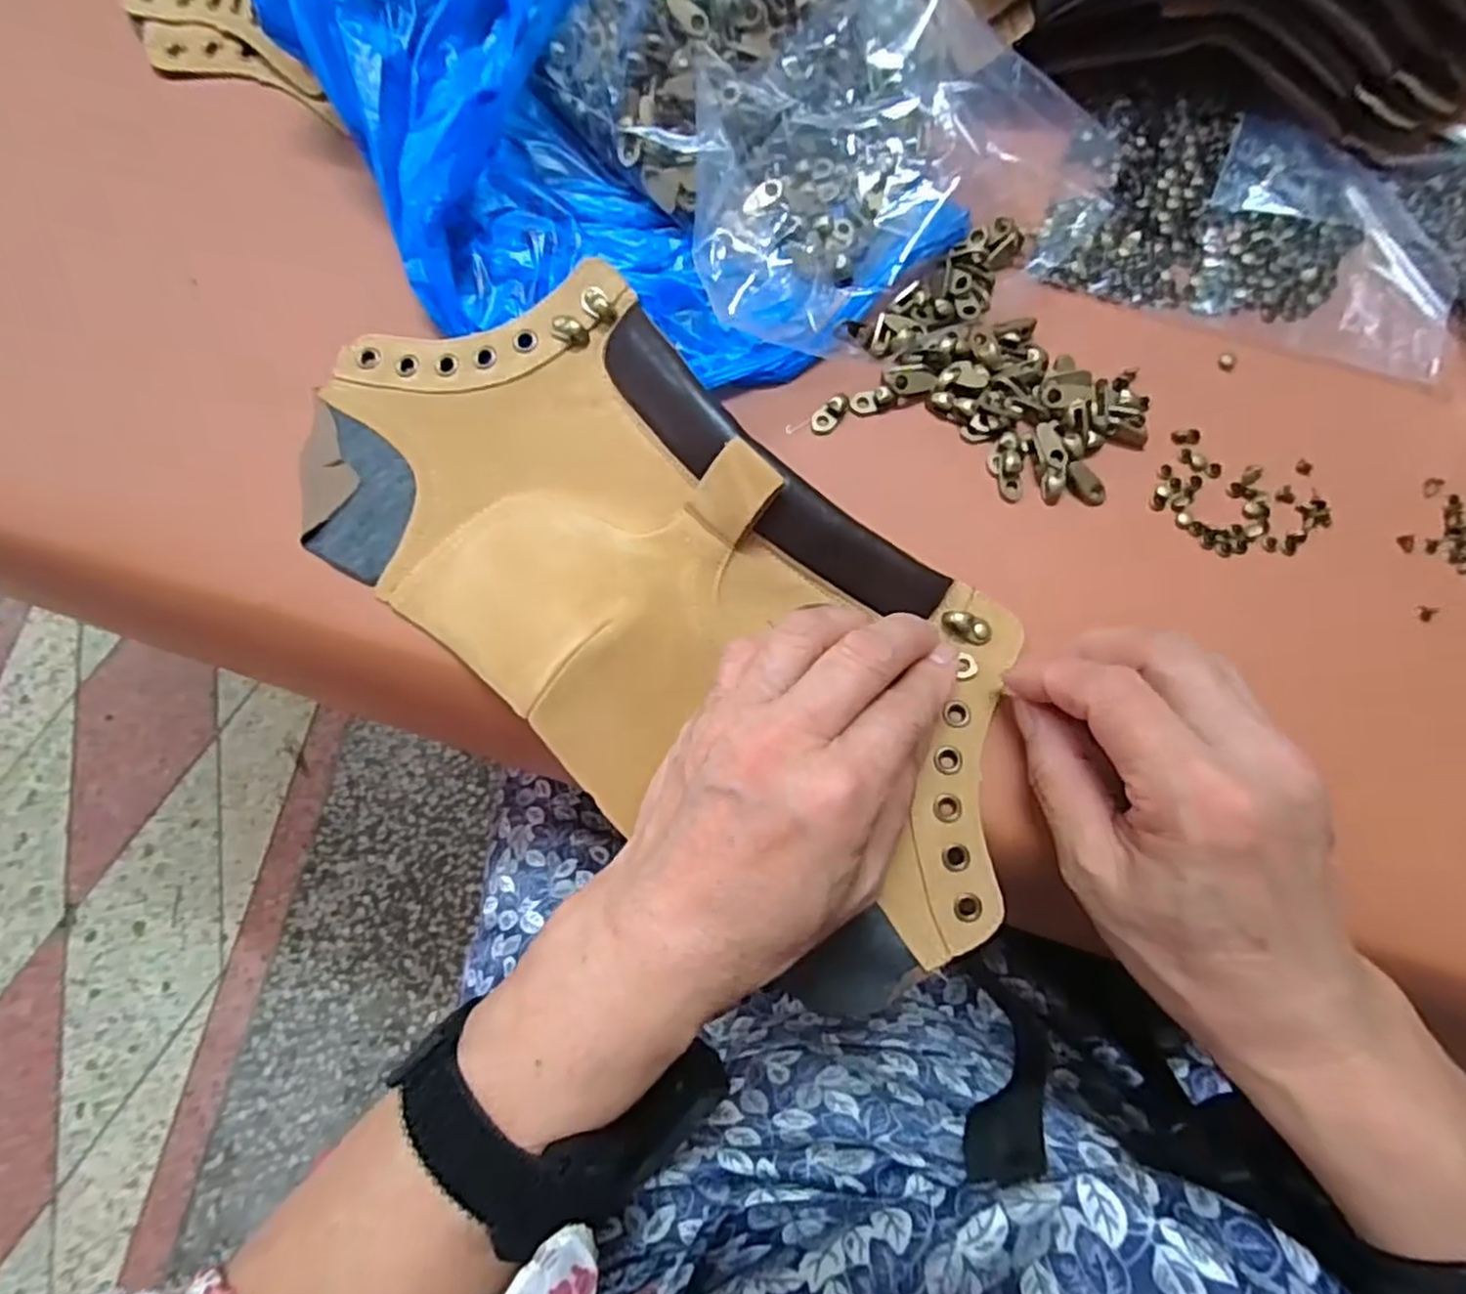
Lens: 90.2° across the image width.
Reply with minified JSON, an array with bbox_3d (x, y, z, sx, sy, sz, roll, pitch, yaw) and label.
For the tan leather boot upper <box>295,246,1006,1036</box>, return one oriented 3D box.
[{"bbox_3d":[-0.024,-0.021,0.258,0.301,0.054,0.138,39,81,7],"label":"tan leather boot upper"}]

